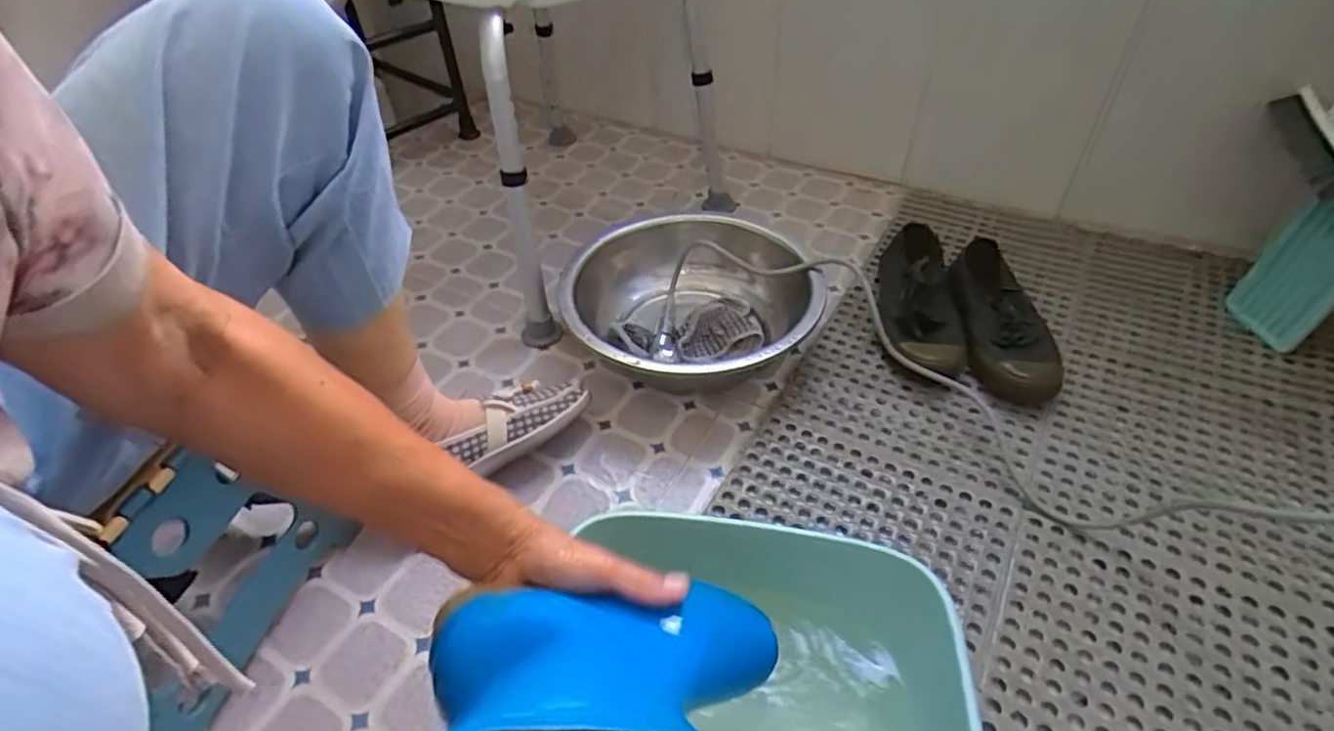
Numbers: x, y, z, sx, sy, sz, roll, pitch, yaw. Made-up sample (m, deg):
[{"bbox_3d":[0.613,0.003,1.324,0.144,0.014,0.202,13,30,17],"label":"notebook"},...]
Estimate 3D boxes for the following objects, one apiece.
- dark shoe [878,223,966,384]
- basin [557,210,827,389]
[{"bbox_3d":[0.323,-0.090,0.862,0.088,0.086,0.250,1,43,6],"label":"dark shoe"},{"bbox_3d":[0.030,-0.073,0.865,0.307,0.102,0.322,-2,42,2],"label":"basin"}]

